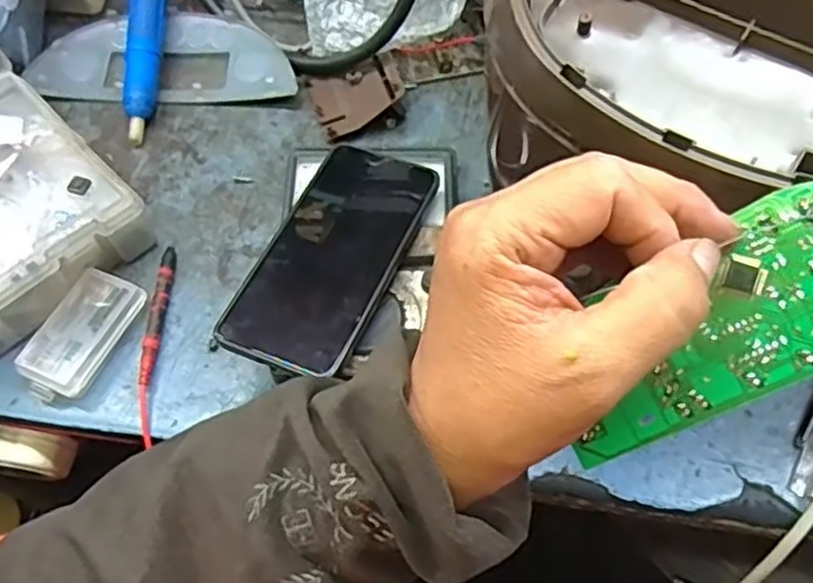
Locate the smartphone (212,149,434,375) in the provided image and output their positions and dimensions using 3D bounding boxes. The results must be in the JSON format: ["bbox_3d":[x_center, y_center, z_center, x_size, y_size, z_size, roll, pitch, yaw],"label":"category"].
[{"bbox_3d":[-0.042,-0.025,0.429,0.079,0.010,0.159,21,63,12],"label":"smartphone"}]

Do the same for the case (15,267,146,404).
[{"bbox_3d":[-0.209,0.026,0.453,0.043,0.023,0.086,25,64,14],"label":"case"}]

